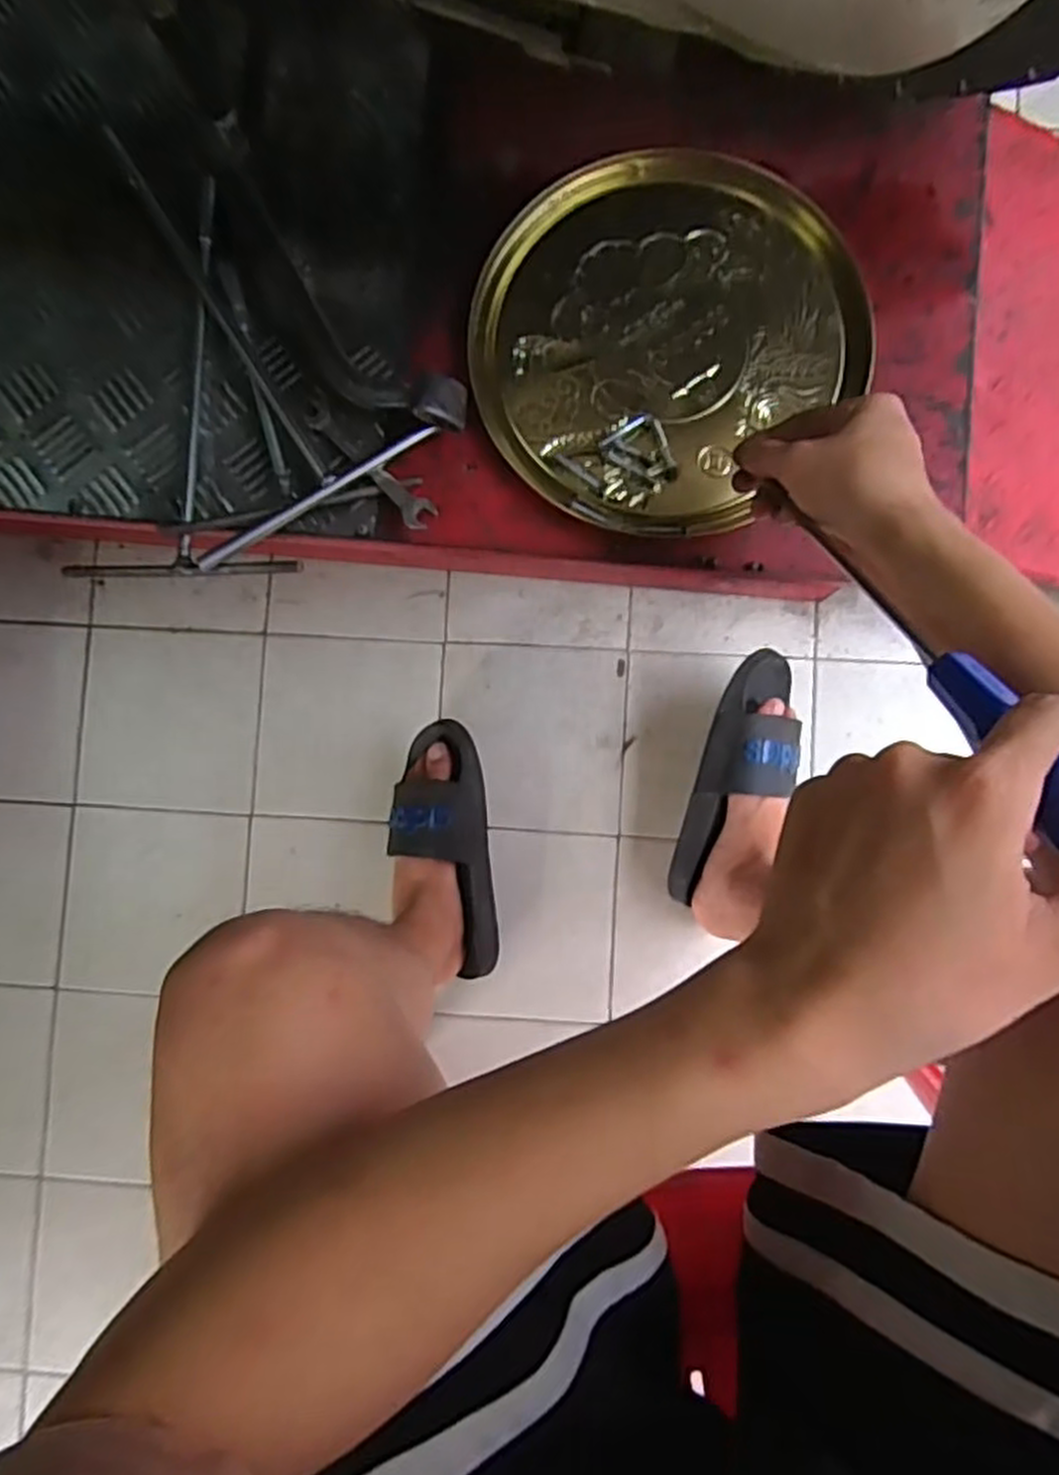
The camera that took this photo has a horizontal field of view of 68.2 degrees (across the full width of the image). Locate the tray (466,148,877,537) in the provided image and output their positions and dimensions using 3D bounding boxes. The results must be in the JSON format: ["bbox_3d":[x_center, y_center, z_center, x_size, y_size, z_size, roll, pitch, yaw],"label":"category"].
[{"bbox_3d":[0.086,-0.274,0.531,0.243,0.016,0.253,0,87,3],"label":"tray"}]

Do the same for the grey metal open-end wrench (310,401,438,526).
[{"bbox_3d":[-0.110,-0.184,0.527,0.120,0.006,0.022,43,76,10],"label":"grey metal open-end wrench"}]

